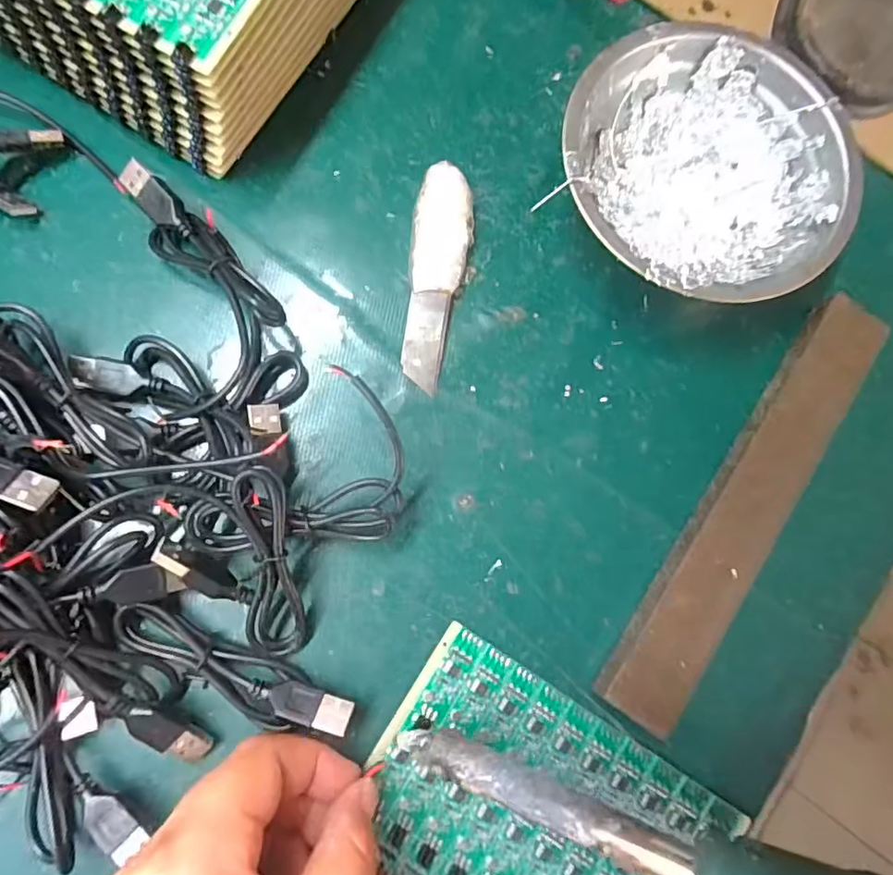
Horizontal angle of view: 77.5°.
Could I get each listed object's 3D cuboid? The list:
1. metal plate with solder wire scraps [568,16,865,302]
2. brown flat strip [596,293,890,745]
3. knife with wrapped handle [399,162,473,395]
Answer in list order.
[{"bbox_3d":[0.110,-0.115,0.251,0.123,0.040,0.117,1,82,-5],"label":"metal plate with solder wire scraps"},{"bbox_3d":[0.129,0.027,0.236,0.033,0.007,0.201,32,81,6],"label":"brown flat strip"},{"bbox_3d":[-0.005,-0.072,0.250,0.026,0.011,0.100,8,81,-4],"label":"knife with wrapped handle"}]

